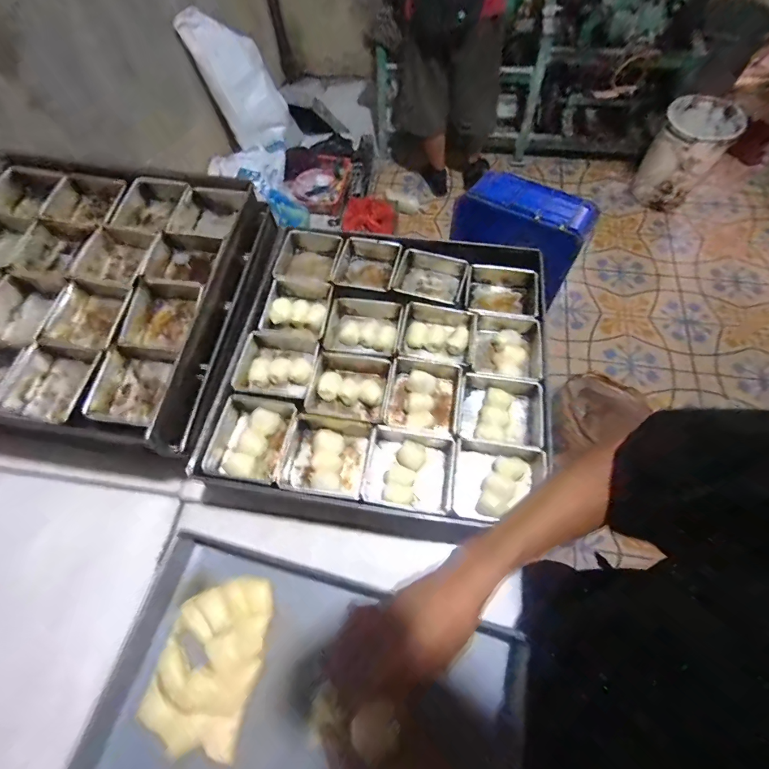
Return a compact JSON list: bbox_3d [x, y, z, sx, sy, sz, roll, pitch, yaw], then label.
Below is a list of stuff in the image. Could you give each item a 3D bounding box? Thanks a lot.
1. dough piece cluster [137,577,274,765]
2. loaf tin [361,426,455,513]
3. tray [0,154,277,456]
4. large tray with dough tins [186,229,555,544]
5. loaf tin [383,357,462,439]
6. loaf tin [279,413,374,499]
[{"bbox_3d":[-0.218,0.339,0.476,0.120,0.027,0.183,8,66,7],"label":"dough piece cluster"},{"bbox_3d":[0.030,0.115,0.505,0.113,0.045,0.101,7,66,7],"label":"loaf tin"},{"bbox_3d":[-0.454,-0.152,0.595,0.473,0.078,0.474,9,66,7],"label":"tray"},{"bbox_3d":[0.002,-0.043,0.589,0.465,0.068,0.469,8,66,7],"label":"large tray with dough tins"},{"bbox_3d":[0.053,0.023,0.551,0.101,0.048,0.115,8,66,7],"label":"loaf tin"},{"bbox_3d":[-0.079,0.098,0.516,0.110,0.046,0.103,8,66,7],"label":"loaf tin"}]

